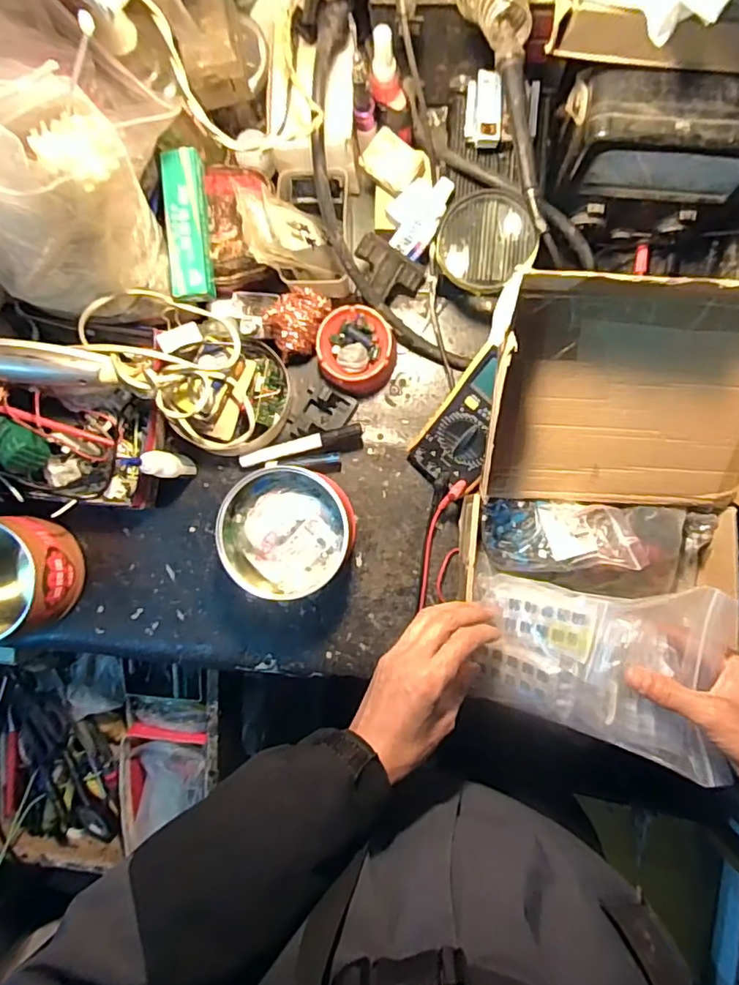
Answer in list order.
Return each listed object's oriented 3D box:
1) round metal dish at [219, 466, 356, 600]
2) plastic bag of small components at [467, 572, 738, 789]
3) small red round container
[{"bbox_3d":[-0.085,0.042,0.590,0.125,0.076,0.131,0,91,4],"label":"round metal dish"},{"bbox_3d":[0.195,0.152,0.489,0.202,0.047,0.147,-3,94,26],"label":"plastic bag of small components"},{"bbox_3d":[-0.013,-0.150,0.603,0.079,0.036,0.087,1,91,4],"label":"small red round container"}]

